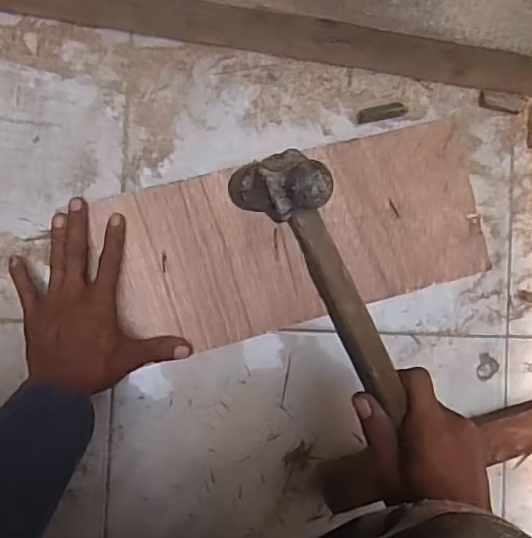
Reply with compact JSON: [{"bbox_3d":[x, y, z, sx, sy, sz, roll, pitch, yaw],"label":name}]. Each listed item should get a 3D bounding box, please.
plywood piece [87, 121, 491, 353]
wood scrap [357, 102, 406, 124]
[{"bbox_3d":[0.035,-0.030,0.562,0.362,0.008,0.157,-13,89,-7],"label":"plywood piece"},{"bbox_3d":[0.116,-0.156,0.577,0.047,0.016,0.015,-9,89,8],"label":"wood scrap"}]

